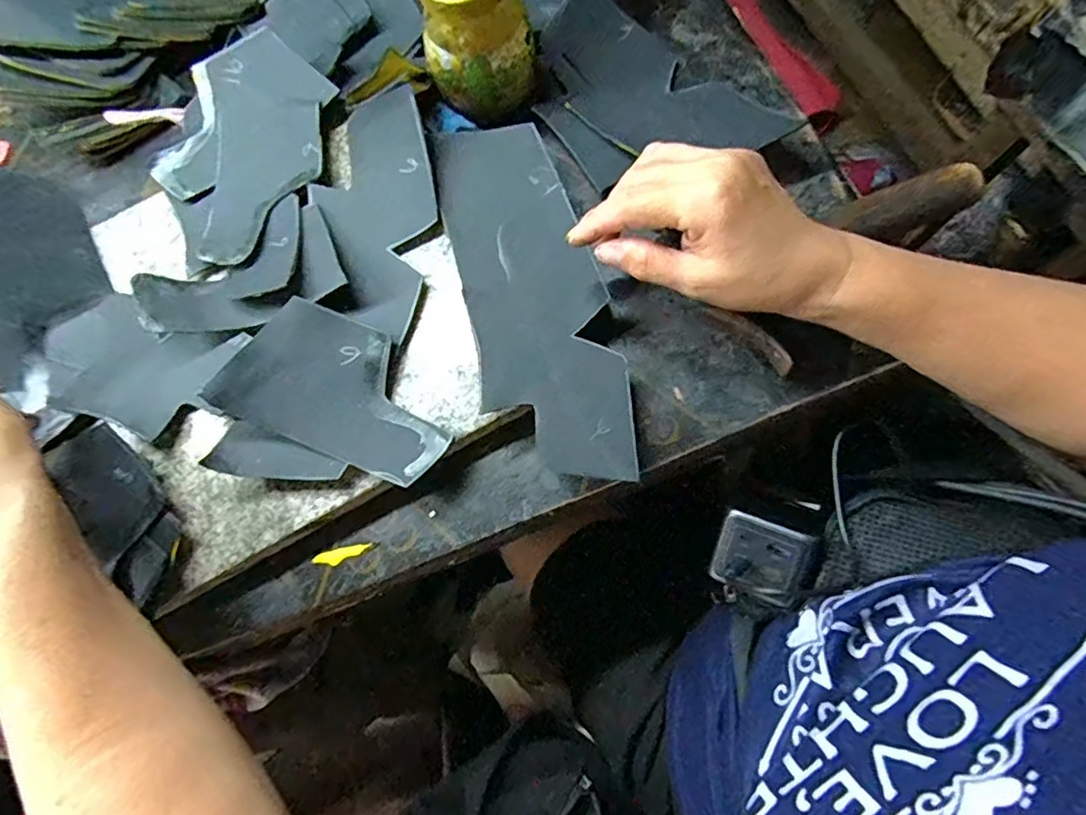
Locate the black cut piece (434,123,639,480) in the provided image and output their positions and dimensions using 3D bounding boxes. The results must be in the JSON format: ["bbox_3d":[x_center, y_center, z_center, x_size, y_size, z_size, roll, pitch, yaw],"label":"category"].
[{"bbox_3d":[-0.007,-0.070,0.347,0.082,0.022,0.241,-17,71,-4],"label":"black cut piece"}]

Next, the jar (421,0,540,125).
[{"bbox_3d":[-0.042,-0.243,0.374,0.071,0.073,0.073,-23,77,-1],"label":"jar"}]

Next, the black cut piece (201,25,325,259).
[{"bbox_3d":[-0.191,-0.179,0.398,0.080,0.011,0.165,-6,78,6],"label":"black cut piece"}]

